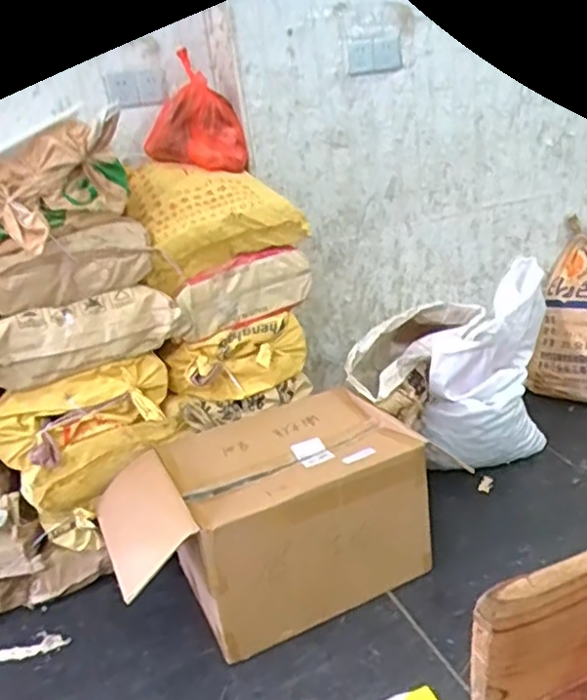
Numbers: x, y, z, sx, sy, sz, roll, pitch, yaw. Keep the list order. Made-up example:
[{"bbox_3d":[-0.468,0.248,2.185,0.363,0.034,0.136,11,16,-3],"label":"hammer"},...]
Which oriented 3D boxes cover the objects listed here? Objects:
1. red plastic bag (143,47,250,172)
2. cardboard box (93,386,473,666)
[{"bbox_3d":[-0.252,-0.582,1.613,0.244,0.261,0.208,-10,21,-7],"label":"red plastic bag"},{"bbox_3d":[-0.065,0.403,1.583,0.725,0.350,0.446,-17,23,-22],"label":"cardboard box"}]

